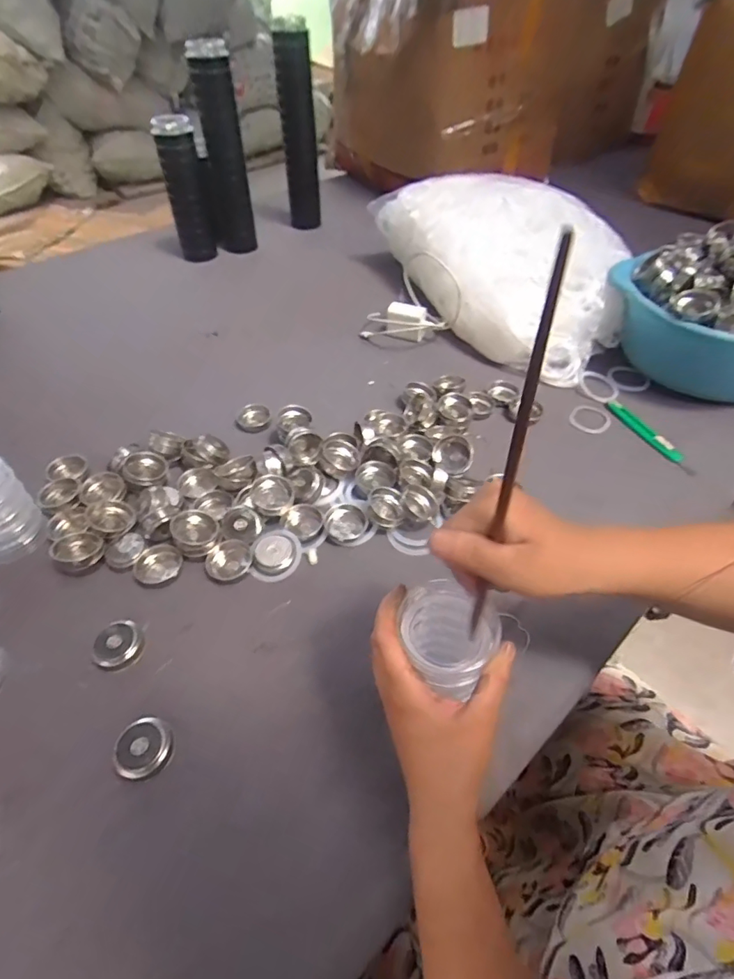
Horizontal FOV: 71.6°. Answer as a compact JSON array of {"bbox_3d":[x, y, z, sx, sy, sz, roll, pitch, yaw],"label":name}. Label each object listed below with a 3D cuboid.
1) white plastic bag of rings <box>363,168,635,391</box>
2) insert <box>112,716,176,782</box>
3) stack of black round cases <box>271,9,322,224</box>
[{"bbox_3d":[0.195,-0.382,0.819,0.236,0.160,0.473,-32,54,-25],"label":"white plastic bag of rings"},{"bbox_3d":[-0.174,0.203,0.398,0.040,0.018,0.042,-3,47,-2],"label":"insert"},{"bbox_3d":[-0.136,-0.700,1.019,0.068,0.350,0.075,-6,47,-4],"label":"stack of black round cases"}]

